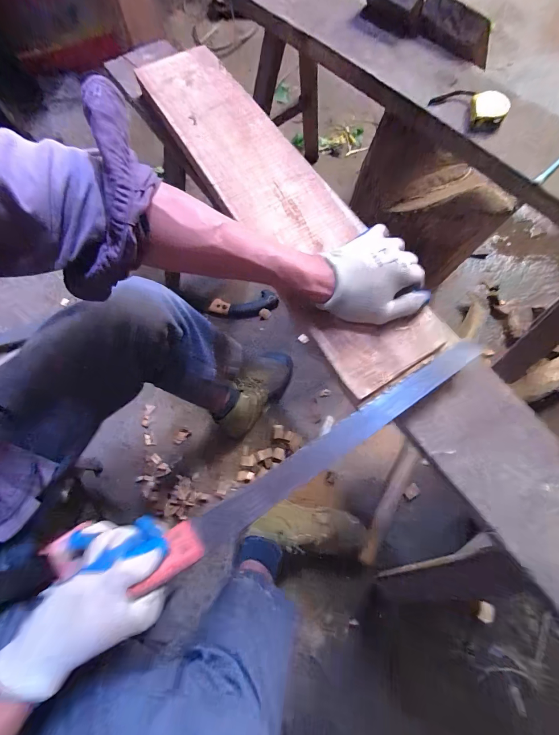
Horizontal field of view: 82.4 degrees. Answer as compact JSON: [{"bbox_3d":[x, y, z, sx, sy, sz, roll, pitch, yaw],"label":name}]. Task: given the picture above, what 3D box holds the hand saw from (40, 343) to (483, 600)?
[{"bbox_3d":[0.008,0.088,0.328,0.484,0.037,0.083,-28,72,-11],"label":"hand saw"}]

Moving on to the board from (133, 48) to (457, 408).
[{"bbox_3d":[-0.019,-0.261,0.453,0.150,0.012,0.647,-27,72,-9],"label":"board"}]

